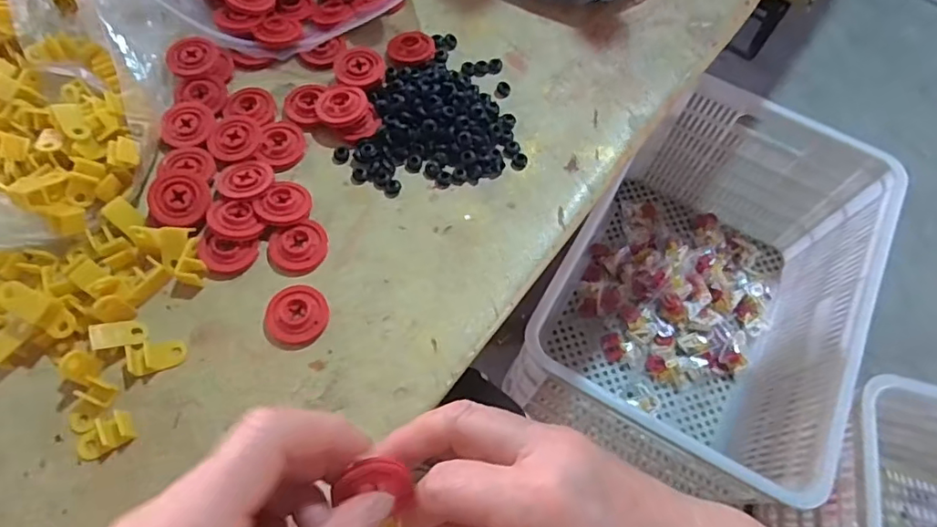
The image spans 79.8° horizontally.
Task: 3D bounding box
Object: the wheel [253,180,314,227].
[{"bbox_3d":[-0.108,-0.035,0.328,0.031,0.005,0.030,1,65,-3],"label":"wheel"}]

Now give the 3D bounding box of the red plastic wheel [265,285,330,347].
[{"bbox_3d":[-0.093,0.028,0.302,0.032,0.008,0.032,1,65,-3],"label":"red plastic wheel"}]

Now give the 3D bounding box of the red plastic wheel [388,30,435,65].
[{"bbox_3d":[-0.039,-0.148,0.388,0.032,0.009,0.027,-5,65,-6],"label":"red plastic wheel"}]

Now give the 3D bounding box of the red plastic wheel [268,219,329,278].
[{"bbox_3d":[-0.098,-0.009,0.320,0.033,0.006,0.031,1,65,-3],"label":"red plastic wheel"}]

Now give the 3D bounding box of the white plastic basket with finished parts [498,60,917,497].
[{"bbox_3d":[0.395,0.058,0.963,0.412,0.322,0.596,29,66,10],"label":"white plastic basket with finished parts"}]

